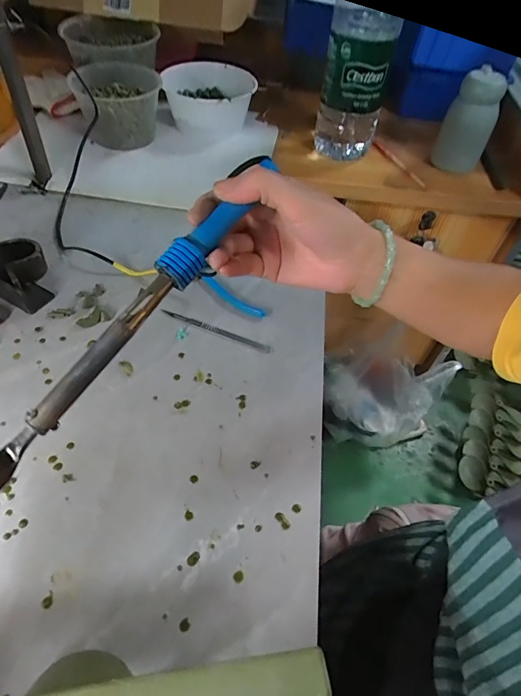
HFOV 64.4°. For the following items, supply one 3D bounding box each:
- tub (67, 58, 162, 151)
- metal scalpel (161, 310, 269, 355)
[{"bbox_3d":[-0.245,-0.424,0.724,0.133,0.091,0.156,-2,52,-5],"label":"tub"},{"bbox_3d":[-0.053,-0.021,0.493,0.140,0.004,0.011,21,54,13],"label":"metal scalpel"}]

